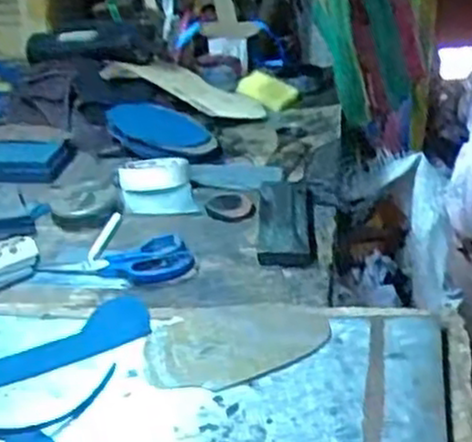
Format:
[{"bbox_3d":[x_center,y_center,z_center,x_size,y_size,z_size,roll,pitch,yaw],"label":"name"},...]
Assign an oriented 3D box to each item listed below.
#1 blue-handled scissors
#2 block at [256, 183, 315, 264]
[{"bbox_3d":[-0.122,0.046,0.746,0.152,0.010,0.071,-8,31,-12],"label":"blue-handled scissors"},{"bbox_3d":[0.051,-0.004,0.803,0.055,0.014,0.173,1,30,3],"label":"block"}]

